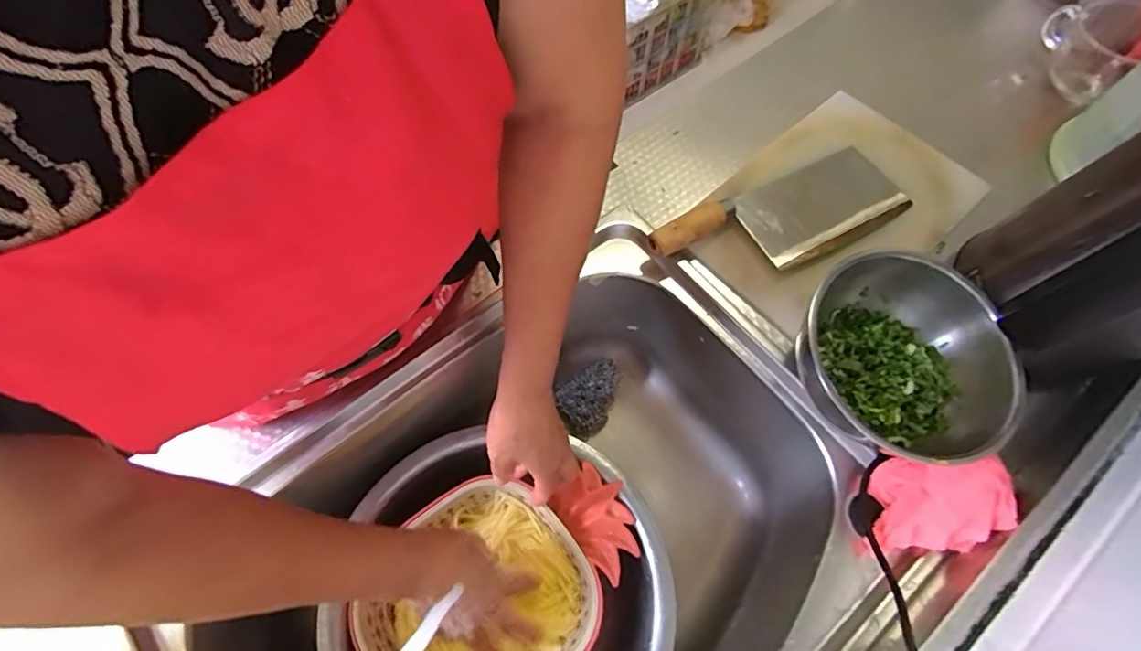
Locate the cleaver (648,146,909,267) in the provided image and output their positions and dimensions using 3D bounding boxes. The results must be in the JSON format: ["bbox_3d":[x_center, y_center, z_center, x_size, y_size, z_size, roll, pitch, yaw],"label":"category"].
[{"bbox_3d":[0.215,-0.109,0.537,0.273,0.037,0.097,-27,68,-12],"label":"cleaver"}]

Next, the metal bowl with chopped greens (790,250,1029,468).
[{"bbox_3d":[0.269,0.031,0.444,0.156,0.076,0.169,0,65,0],"label":"metal bowl with chopped greens"}]

